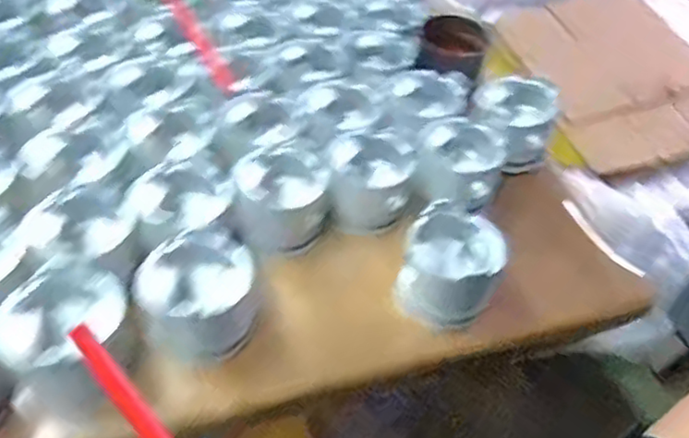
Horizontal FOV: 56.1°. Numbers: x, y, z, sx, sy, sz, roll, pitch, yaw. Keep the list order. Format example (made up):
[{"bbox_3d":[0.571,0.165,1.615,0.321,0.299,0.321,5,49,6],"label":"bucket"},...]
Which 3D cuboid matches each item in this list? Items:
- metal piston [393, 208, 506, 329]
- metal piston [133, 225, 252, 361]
[{"bbox_3d":[0.100,0.054,0.629,0.088,0.086,0.101,24,50,15],"label":"metal piston"},{"bbox_3d":[-0.129,0.065,0.577,0.099,0.074,0.099,-1,48,-7],"label":"metal piston"}]

